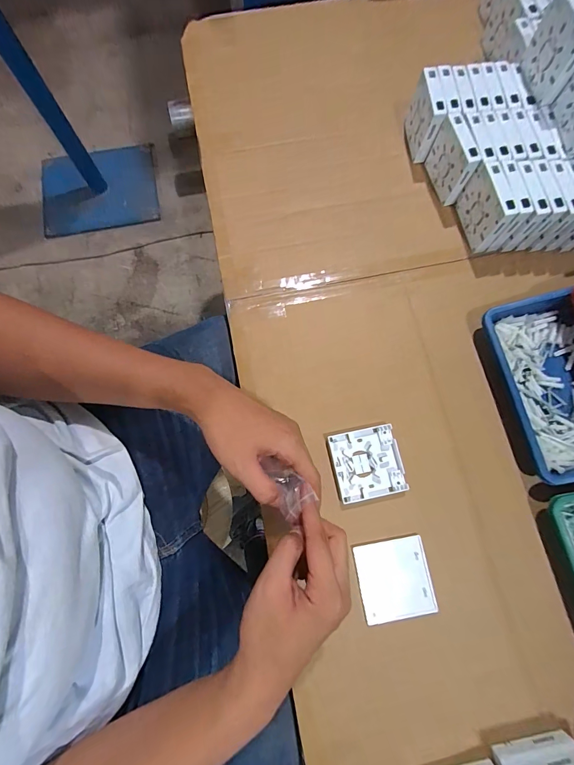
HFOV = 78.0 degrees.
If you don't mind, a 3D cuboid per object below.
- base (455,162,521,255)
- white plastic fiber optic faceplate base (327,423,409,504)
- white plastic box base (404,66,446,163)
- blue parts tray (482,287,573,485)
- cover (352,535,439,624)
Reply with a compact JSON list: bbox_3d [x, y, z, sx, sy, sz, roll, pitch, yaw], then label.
[{"bbox_3d":[0.288,-0.253,0.517,0.022,0.087,0.091,-12,76,-4],"label":"base"},{"bbox_3d":[0.104,0.106,0.465,0.086,0.014,0.086,-12,76,-4],"label":"white plastic fiber optic faceplate base"},{"bbox_3d":[0.213,-0.416,0.555,0.028,0.094,0.088,1,75,0],"label":"white plastic box base"},{"bbox_3d":[0.353,0.004,0.472,0.123,0.047,0.238,-11,76,-3],"label":"blue parts tray"},{"bbox_3d":[0.131,0.238,0.430,0.087,0.007,0.085,-10,76,-3],"label":"cover"}]

